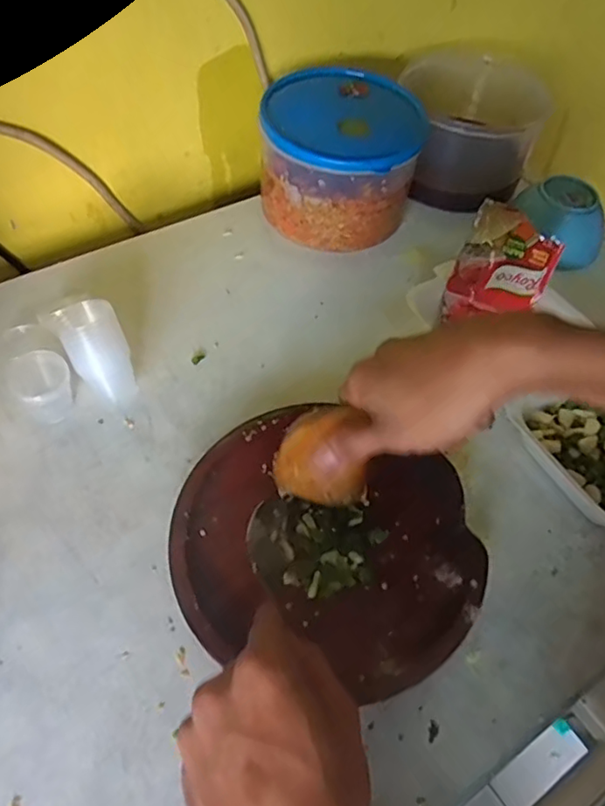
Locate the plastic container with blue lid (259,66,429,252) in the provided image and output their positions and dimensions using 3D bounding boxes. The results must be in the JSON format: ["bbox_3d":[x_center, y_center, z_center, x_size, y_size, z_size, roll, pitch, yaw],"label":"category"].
[{"bbox_3d":[0.035,-0.225,0.566,0.140,0.113,0.127,10,54,2],"label":"plastic container with blue lid"}]

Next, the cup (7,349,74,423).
[{"bbox_3d":[-0.190,-0.014,0.440,0.039,0.039,0.042,3,54,-3],"label":"cup"}]

